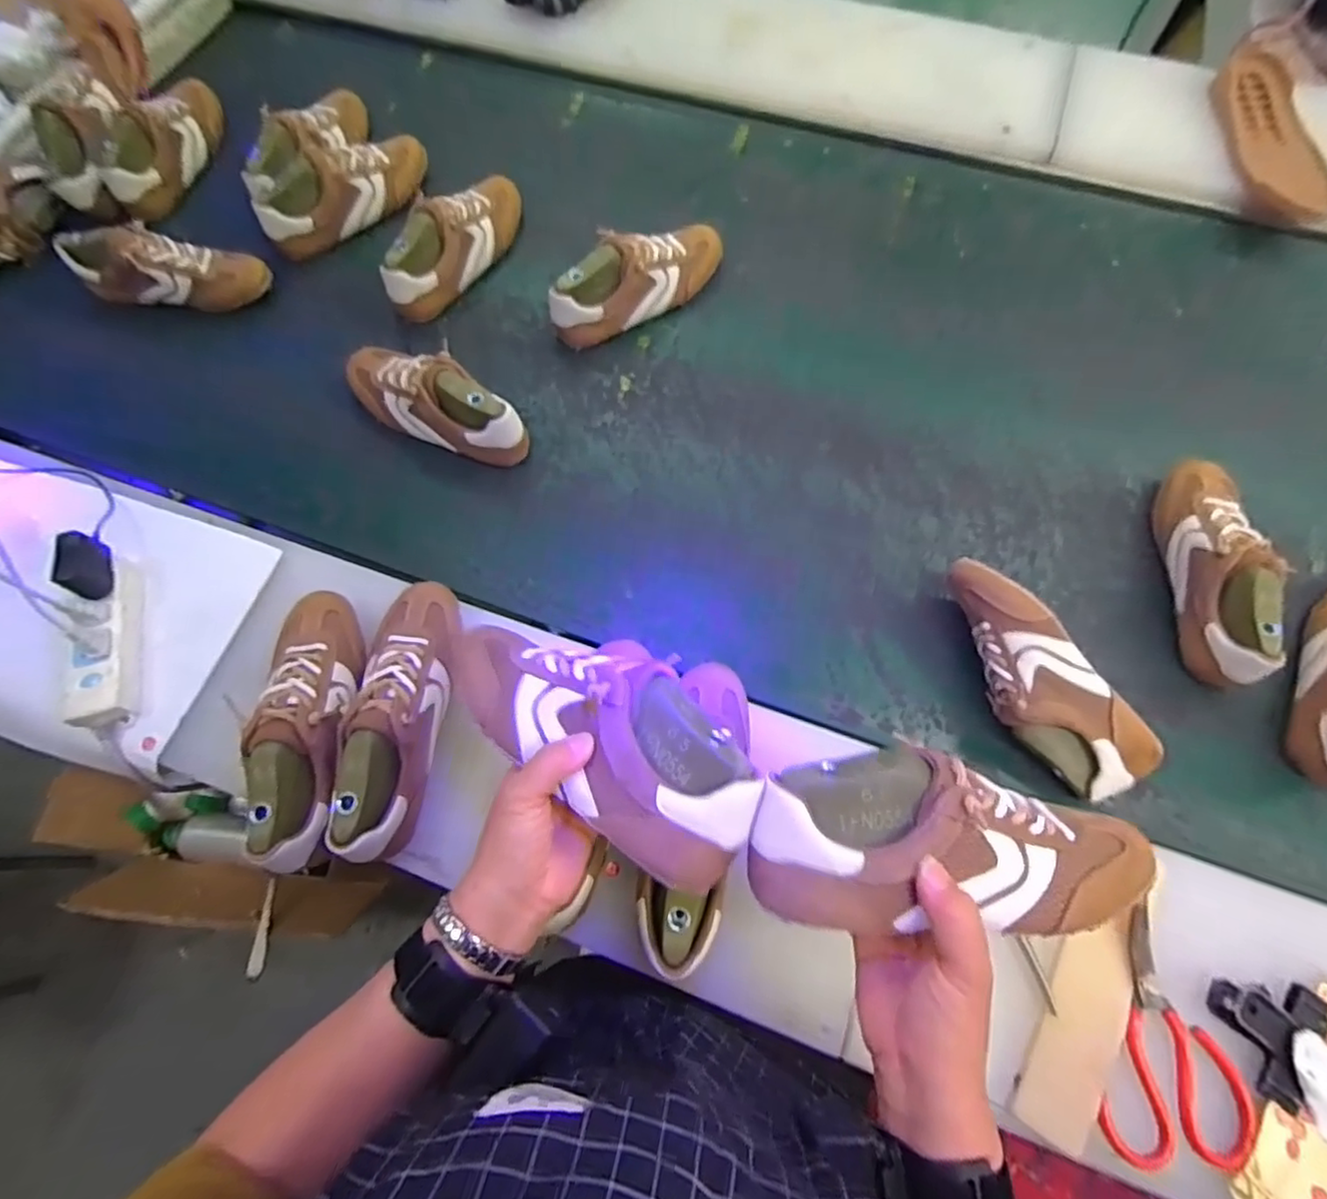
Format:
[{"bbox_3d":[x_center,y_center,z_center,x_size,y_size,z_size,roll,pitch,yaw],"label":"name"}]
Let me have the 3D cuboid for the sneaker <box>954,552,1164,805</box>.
[{"bbox_3d":[0.349,0.074,0.613,0.077,0.081,0.234,-32,73,-11],"label":"sneaker"}]

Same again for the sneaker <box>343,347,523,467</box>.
[{"bbox_3d":[-0.265,-0.229,0.732,0.232,0.079,0.079,25,72,9],"label":"sneaker"}]

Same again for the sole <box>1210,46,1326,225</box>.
[{"bbox_3d":[0.799,-0.618,0.847,0.091,0.031,0.272,-1,70,0],"label":"sole"}]

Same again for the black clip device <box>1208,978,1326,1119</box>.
[{"bbox_3d":[0.464,0.328,0.494,0.074,0.021,0.087,37,75,14],"label":"black clip device"}]

